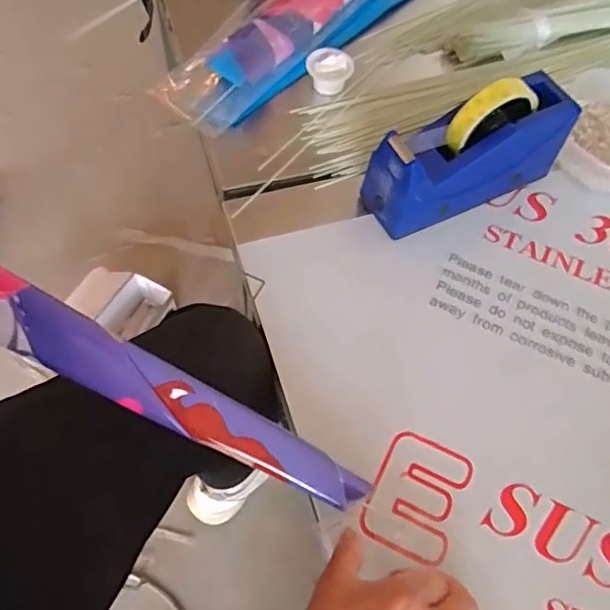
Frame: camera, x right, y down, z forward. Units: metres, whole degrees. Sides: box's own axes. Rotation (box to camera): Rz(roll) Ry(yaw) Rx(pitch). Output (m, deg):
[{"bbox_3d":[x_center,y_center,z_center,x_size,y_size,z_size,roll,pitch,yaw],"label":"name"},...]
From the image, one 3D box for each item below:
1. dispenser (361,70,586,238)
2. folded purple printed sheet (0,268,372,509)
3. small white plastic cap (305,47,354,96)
[{"bbox_3d":[0.162,-0.151,0.551,0.205,0.114,0.068,-24,65,-14],"label":"dispenser"},{"bbox_3d":[-0.144,0.034,0.382,0.432,0.031,0.043,30,62,-13],"label":"folded purple printed sheet"},{"bbox_3d":[0.027,-0.271,0.655,0.050,0.034,0.043,18,62,8],"label":"small white plastic cap"}]

